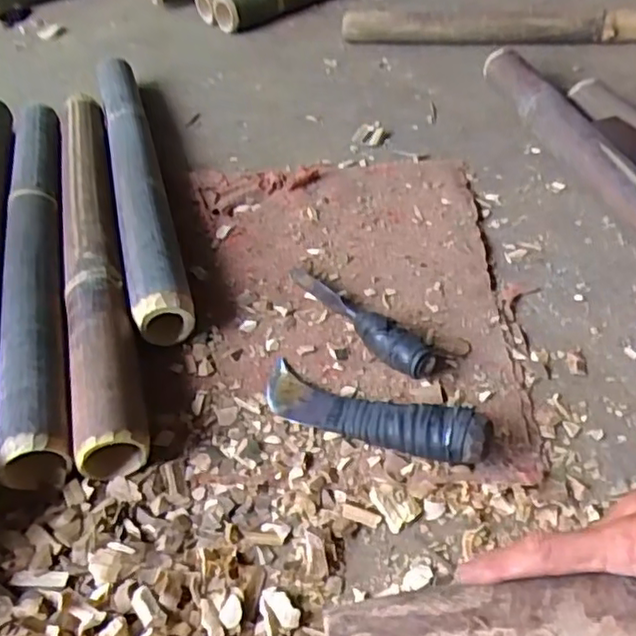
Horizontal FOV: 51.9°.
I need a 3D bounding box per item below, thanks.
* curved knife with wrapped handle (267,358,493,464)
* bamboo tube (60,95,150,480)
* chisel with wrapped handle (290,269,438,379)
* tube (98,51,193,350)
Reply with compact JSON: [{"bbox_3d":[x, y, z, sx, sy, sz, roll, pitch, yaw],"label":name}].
[{"bbox_3d":[0.041,0.078,0.562,0.210,0.044,0.054,20,50,23],"label":"curved knife with wrapped handle"},{"bbox_3d":[-0.257,-0.094,0.744,0.064,0.062,0.632,-15,46,-10],"label":"bamboo tube"},{"bbox_3d":[0.039,-0.009,0.654,0.045,0.039,0.207,-32,51,-25],"label":"chisel with wrapped handle"},{"bbox_3d":[-0.241,-0.204,0.855,0.059,0.061,0.653,-15,46,-10],"label":"tube"}]

